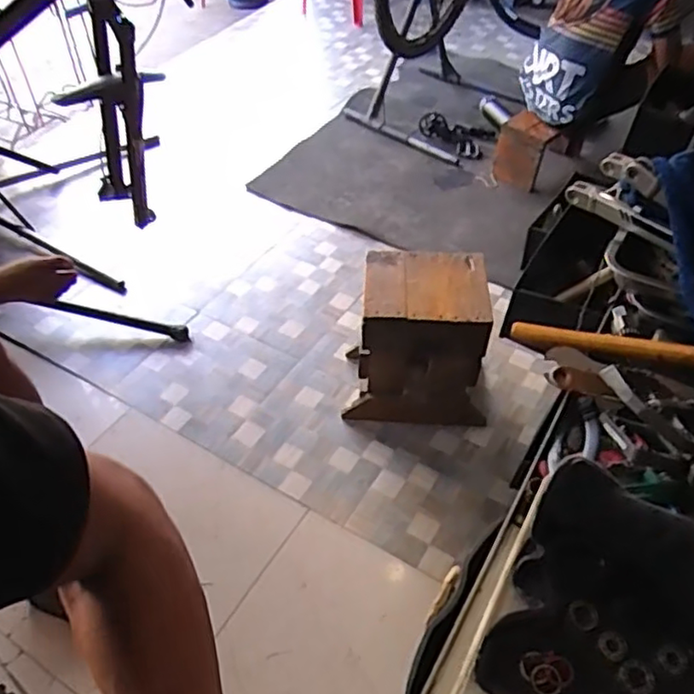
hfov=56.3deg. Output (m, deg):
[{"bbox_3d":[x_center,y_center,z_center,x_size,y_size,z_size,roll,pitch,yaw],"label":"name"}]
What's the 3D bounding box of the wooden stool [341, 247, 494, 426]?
[{"bbox_3d":[0.184,-0.014,1.728,0.349,0.408,0.241,1,46,0],"label":"wooden stool"}]

